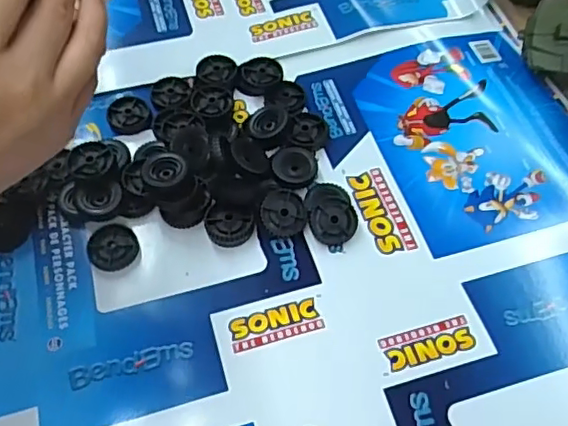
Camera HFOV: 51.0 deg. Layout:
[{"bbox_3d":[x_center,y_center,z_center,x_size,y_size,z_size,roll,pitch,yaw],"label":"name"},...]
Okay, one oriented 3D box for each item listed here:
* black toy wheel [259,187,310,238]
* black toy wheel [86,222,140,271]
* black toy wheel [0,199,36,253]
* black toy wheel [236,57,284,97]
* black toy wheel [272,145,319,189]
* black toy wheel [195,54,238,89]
[{"bbox_3d":[-0.001,-0.001,0.550,0.043,0.010,0.043,-13,95,-13],"label":"black toy wheel"},{"bbox_3d":[-0.157,0.030,0.547,0.044,0.009,0.047,0,58,0],"label":"black toy wheel"},{"bbox_3d":[-0.258,0.011,0.554,0.041,0.019,0.046,5,58,3],"label":"black toy wheel"},{"bbox_3d":[-0.026,-0.149,0.651,0.049,0.020,0.041,1,58,0],"label":"black toy wheel"},{"bbox_3d":[0.010,-0.043,0.580,0.040,0.025,0.043,0,58,0],"label":"black toy wheel"},{"bbox_3d":[-0.073,-0.149,0.650,0.043,0.024,0.043,0,58,0],"label":"black toy wheel"}]

